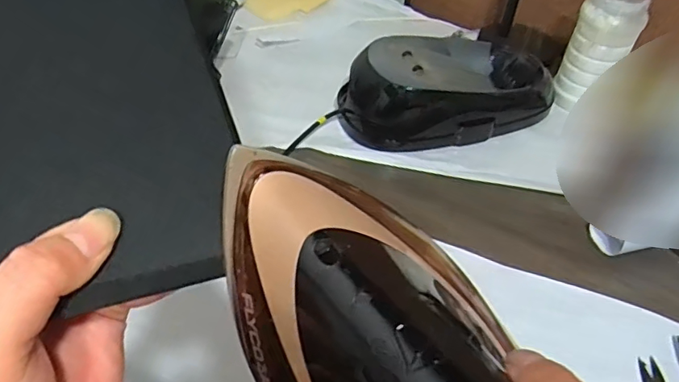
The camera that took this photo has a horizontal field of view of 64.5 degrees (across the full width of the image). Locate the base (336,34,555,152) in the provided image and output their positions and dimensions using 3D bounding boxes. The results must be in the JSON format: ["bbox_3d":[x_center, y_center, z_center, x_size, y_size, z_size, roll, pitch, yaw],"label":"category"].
[{"bbox_3d":[0.144,-0.141,0.732,0.274,0.093,0.152,-20,51,-20],"label":"base"}]

